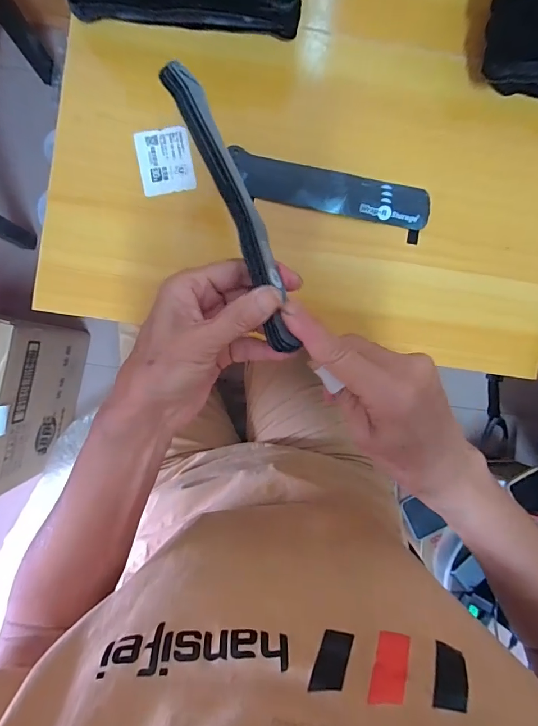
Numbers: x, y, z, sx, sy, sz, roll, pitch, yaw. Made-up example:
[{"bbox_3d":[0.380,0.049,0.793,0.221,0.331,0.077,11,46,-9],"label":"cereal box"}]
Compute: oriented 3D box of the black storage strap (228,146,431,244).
[{"bbox_3d":[0.059,-0.163,0.385,0.190,0.010,0.046,13,91,-3],"label":"black storage strap"}]

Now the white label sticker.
[{"bbox_3d":[-0.099,-0.188,0.376,0.045,0.006,0.059,-11,92,-2],"label":"white label sticker"}]

